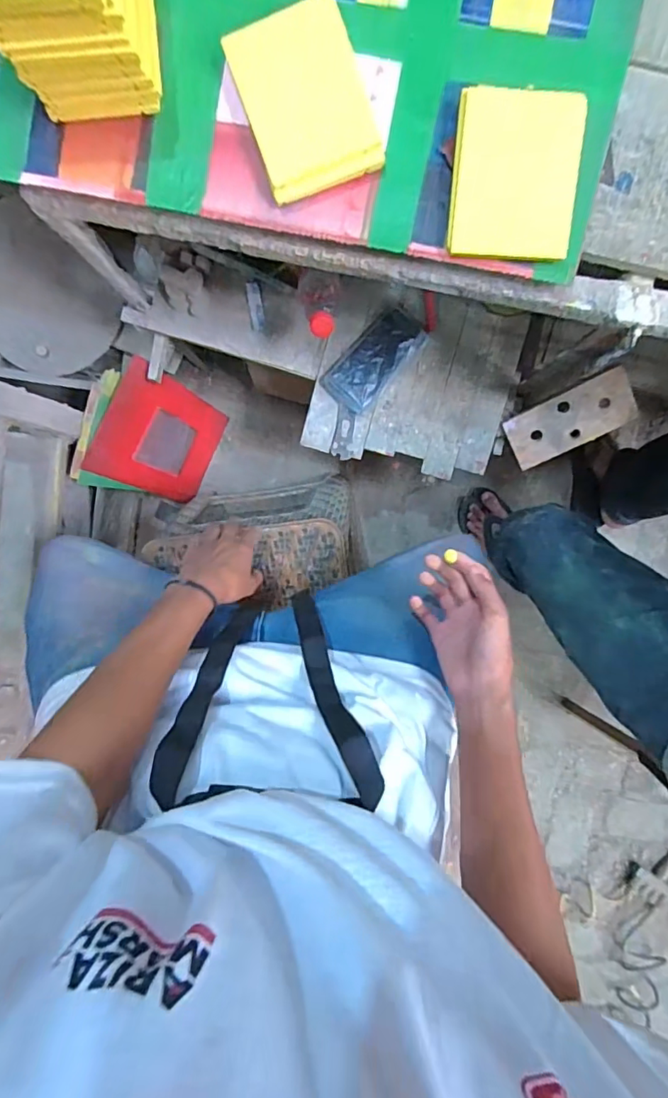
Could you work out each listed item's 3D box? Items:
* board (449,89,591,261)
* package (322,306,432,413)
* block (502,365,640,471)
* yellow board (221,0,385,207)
[{"bbox_3d":[0.171,-0.351,0.490,0.114,0.008,0.137,4,103,1],"label":"board"},{"bbox_3d":[0.066,-0.298,0.828,0.167,0.019,0.084,-45,93,4],"label":"package"},{"bbox_3d":[0.379,-0.204,0.835,0.189,0.019,0.094,-26,112,19],"label":"block"},{"bbox_3d":[-0.028,-0.426,0.500,0.112,0.020,0.155,-19,95,2],"label":"yellow board"}]

